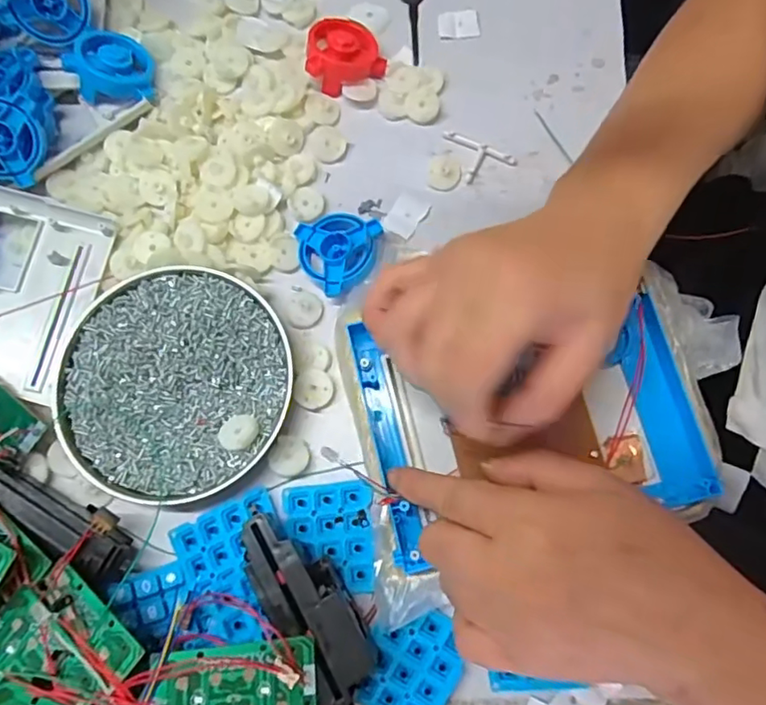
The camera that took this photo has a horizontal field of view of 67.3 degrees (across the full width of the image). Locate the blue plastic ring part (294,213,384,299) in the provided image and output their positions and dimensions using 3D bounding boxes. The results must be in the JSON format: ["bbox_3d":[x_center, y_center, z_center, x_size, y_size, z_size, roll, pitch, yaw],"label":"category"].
[{"bbox_3d":[-0.032,-0.062,0.363,0.053,0.015,0.052,14,76,4],"label":"blue plastic ring part"}]

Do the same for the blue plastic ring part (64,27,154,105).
[{"bbox_3d":[-0.183,-0.192,0.389,0.052,0.025,0.052,10,64,-22],"label":"blue plastic ring part"}]

